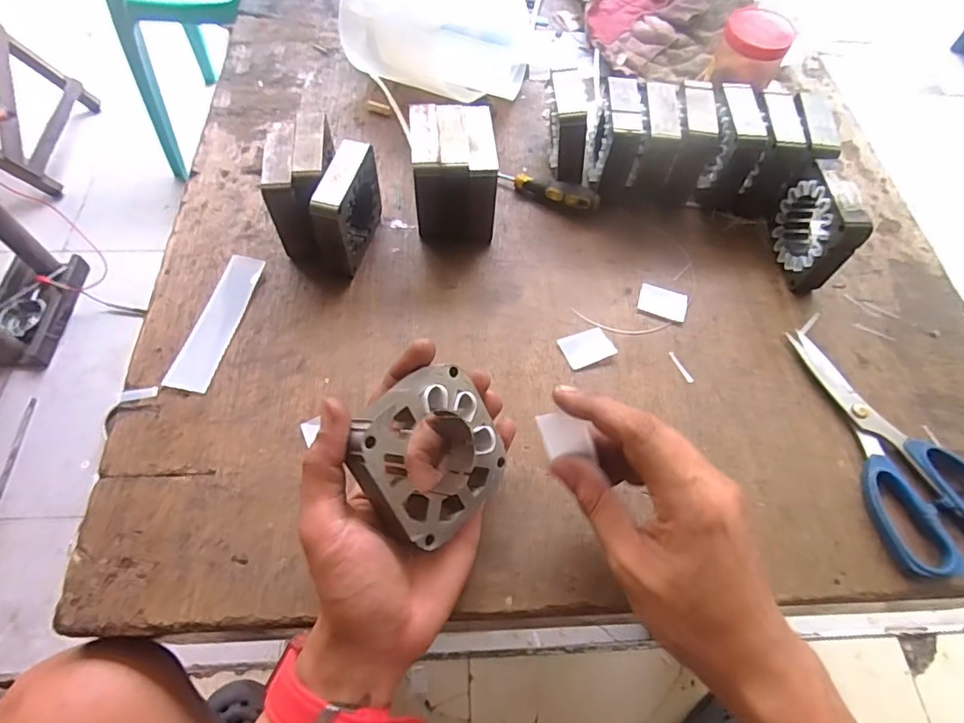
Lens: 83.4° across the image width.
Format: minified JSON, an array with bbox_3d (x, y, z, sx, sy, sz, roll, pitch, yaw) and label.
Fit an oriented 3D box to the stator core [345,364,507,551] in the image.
[{"bbox_3d":[-0.029,0.050,0.294,0.080,0.018,0.084,-35,110,-38],"label":"stator core"}]

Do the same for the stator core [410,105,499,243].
[{"bbox_3d":[-0.022,-0.145,0.429,0.062,0.075,0.079,-3,61,-4],"label":"stator core"}]

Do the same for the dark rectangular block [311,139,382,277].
[{"bbox_3d":[-0.099,-0.111,0.405,0.023,0.074,0.074,15,61,6],"label":"dark rectangular block"}]

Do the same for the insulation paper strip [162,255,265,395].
[{"bbox_3d":[-0.195,-0.031,0.400,0.031,0.004,0.115,11,61,3],"label":"insulation paper strip"}]

